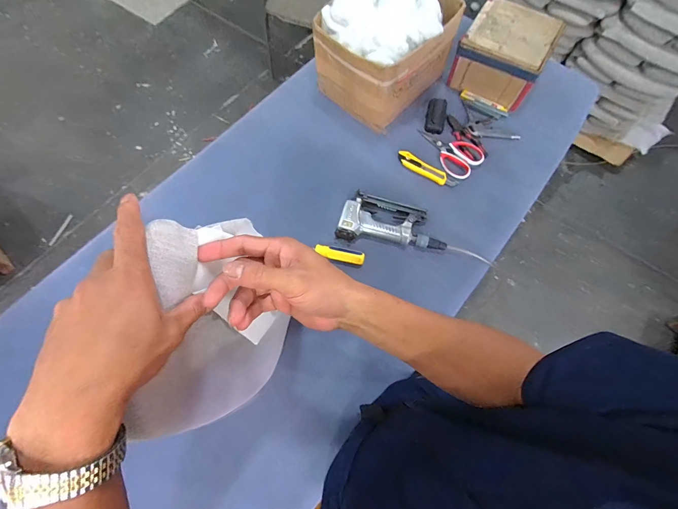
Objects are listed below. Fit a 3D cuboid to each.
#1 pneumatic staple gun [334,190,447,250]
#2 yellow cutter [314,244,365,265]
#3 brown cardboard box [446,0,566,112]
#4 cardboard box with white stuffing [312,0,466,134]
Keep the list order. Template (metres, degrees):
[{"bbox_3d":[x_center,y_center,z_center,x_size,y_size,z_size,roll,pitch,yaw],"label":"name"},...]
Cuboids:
[{"bbox_3d":[0.129,-0.080,0.741,0.250,0.048,0.120,10,69,4],"label":"pneumatic staple gun"},{"bbox_3d":[0.002,-0.002,0.708,0.114,0.017,0.031,12,70,5],"label":"yellow cutter"},{"bbox_3d":[0.441,-0.539,0.849,0.210,0.133,0.243,29,72,11],"label":"brown cardboard box"},{"bbox_3d":[0.109,-0.530,0.794,0.275,0.229,0.279,36,73,13],"label":"cardboard box with white stuffing"}]

